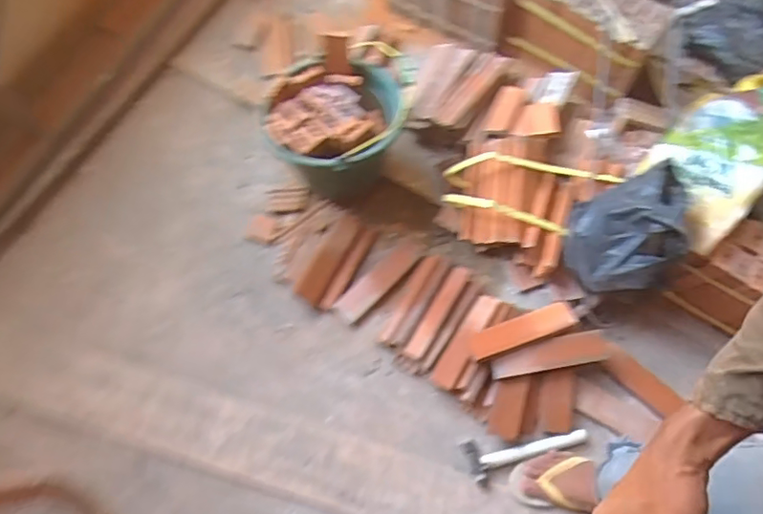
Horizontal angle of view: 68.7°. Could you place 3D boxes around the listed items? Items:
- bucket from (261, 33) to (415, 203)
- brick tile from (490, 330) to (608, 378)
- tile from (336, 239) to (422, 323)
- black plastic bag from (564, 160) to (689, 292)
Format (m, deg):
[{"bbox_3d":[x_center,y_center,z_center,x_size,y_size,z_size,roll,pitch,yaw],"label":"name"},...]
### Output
[{"bbox_3d":[-0.099,-0.289,1.268,0.285,0.261,0.257,3,72,3],"label":"bucket"},{"bbox_3d":[0.346,0.199,1.156,0.239,0.017,0.065,-10,84,-3],"label":"brick tile"},{"bbox_3d":[-0.006,0.054,1.289,0.230,0.034,0.061,-42,76,-11],"label":"tile"},{"bbox_3d":[0.478,-0.040,1.130,0.175,0.235,0.226,3,70,4],"label":"black plastic bag"}]

